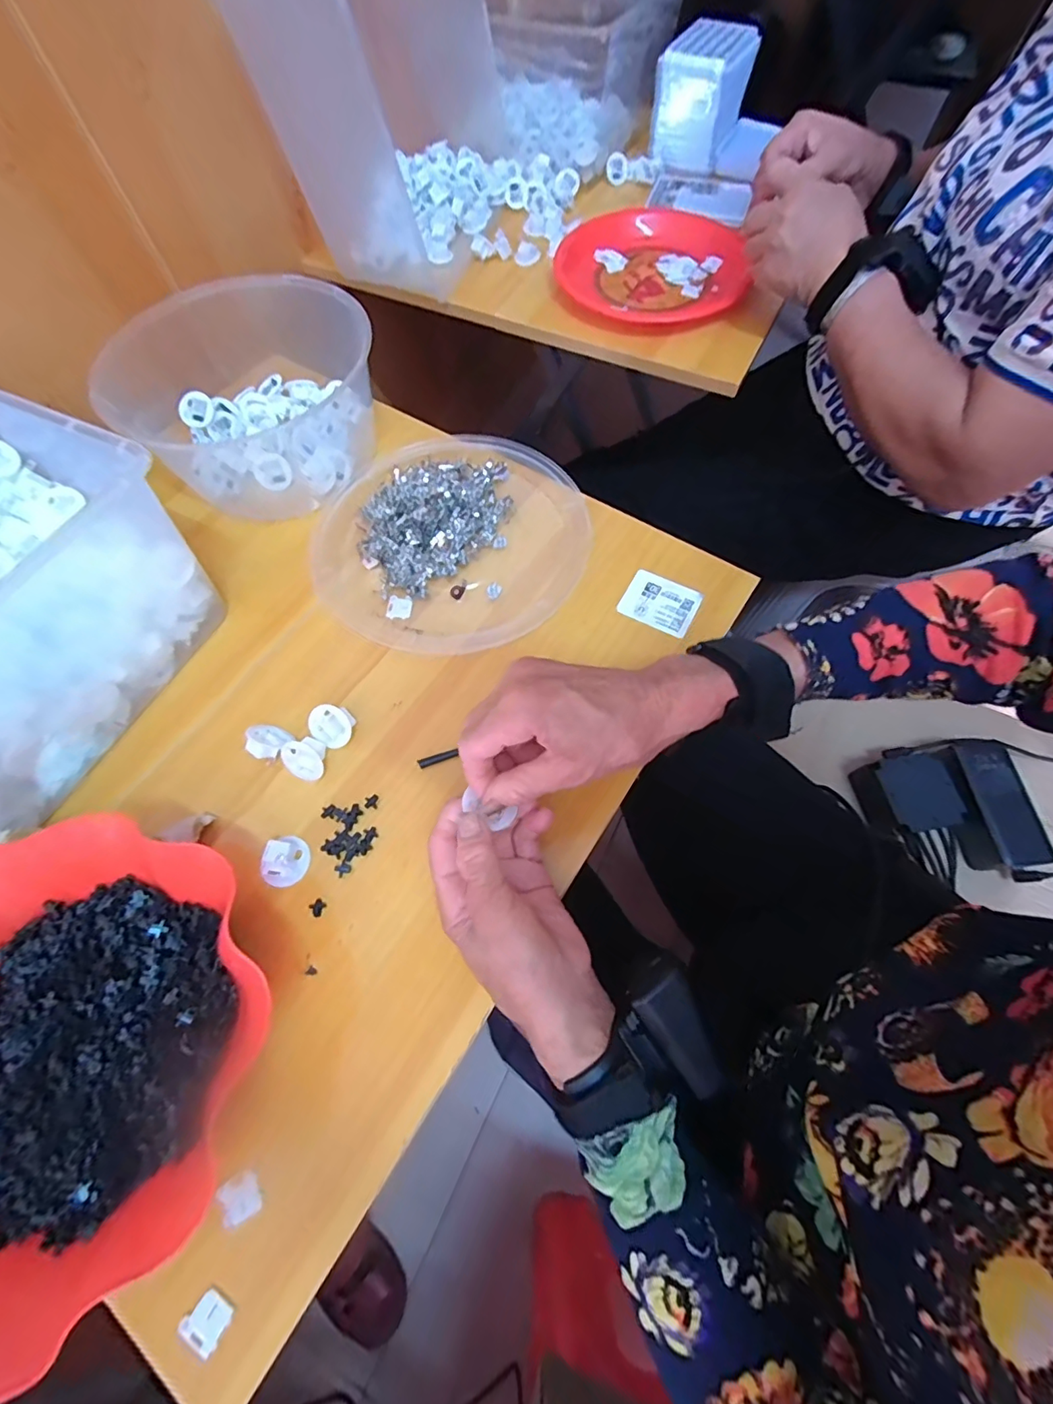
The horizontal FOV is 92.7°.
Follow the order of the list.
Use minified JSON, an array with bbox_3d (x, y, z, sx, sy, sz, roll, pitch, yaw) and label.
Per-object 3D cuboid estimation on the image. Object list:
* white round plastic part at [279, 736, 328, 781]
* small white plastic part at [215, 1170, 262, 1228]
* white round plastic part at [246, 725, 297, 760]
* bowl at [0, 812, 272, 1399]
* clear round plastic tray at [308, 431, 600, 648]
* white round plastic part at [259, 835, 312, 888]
[{"bbox_3d":[-0.158,0.040,0.360,0.028,0.029,0.016,-1,24,11],"label":"white round plastic part"},{"bbox_3d":[-0.153,0.265,0.268,0.019,0.007,0.020,-28,68,-11],"label":"small white plastic part"},{"bbox_3d":[-0.192,0.028,0.372,0.029,0.021,0.027,0,66,1],"label":"white round plastic part"},{"bbox_3d":[-0.253,0.182,0.274,0.206,0.080,0.215,0,66,1],"label":"bowl"},{"bbox_3d":[-0.067,-0.149,0.451,0.236,0.039,0.228,0,66,1],"label":"clear round plastic tray"},{"bbox_3d":[-0.158,0.104,0.328,0.028,0.014,0.032,7,66,4],"label":"white round plastic part"}]

